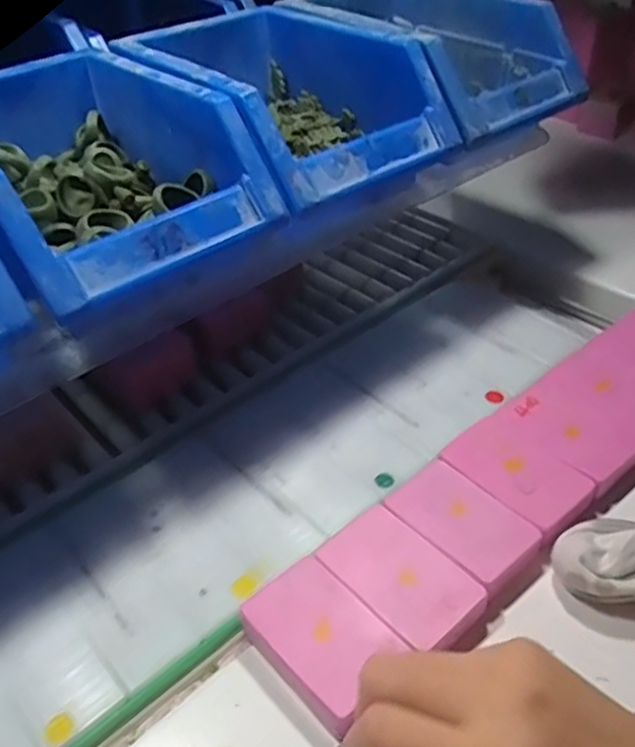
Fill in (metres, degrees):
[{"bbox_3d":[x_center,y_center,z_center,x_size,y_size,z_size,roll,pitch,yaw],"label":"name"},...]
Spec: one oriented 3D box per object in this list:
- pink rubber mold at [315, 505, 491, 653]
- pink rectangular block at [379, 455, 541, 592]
[{"bbox_3d":[0.039,0.096,0.315,0.045,0.014,0.071,-32,48,-30],"label":"pink rubber mold"},{"bbox_3d":[0.072,0.076,0.338,0.043,0.013,0.070,-31,48,-29],"label":"pink rectangular block"}]

